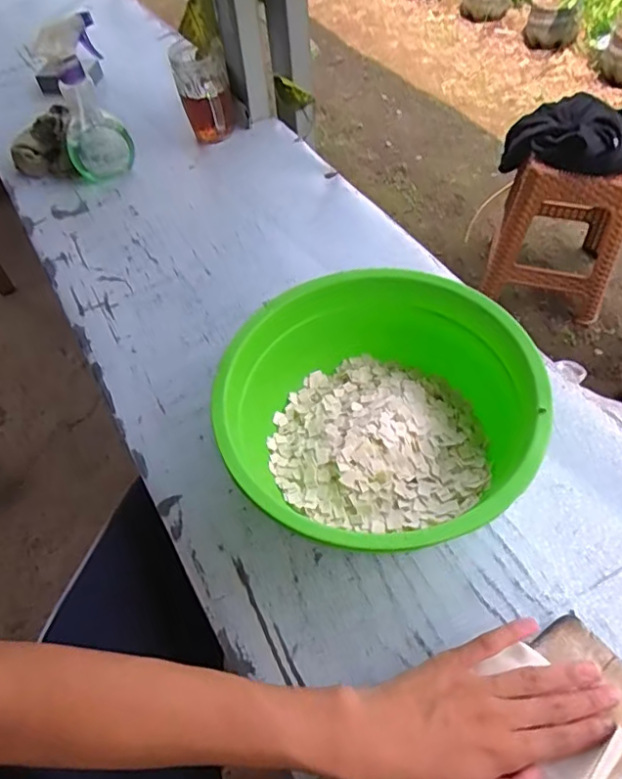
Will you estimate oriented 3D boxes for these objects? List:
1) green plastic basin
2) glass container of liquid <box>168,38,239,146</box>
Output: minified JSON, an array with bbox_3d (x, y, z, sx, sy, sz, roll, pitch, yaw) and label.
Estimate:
[{"bbox_3d":[0.058,0.020,0.496,0.232,0.101,0.255,-2,53,3],"label":"green plastic basin"},{"bbox_3d":[-0.158,-0.443,0.872,0.079,0.119,0.095,-10,53,-3],"label":"glass container of liquid"}]

